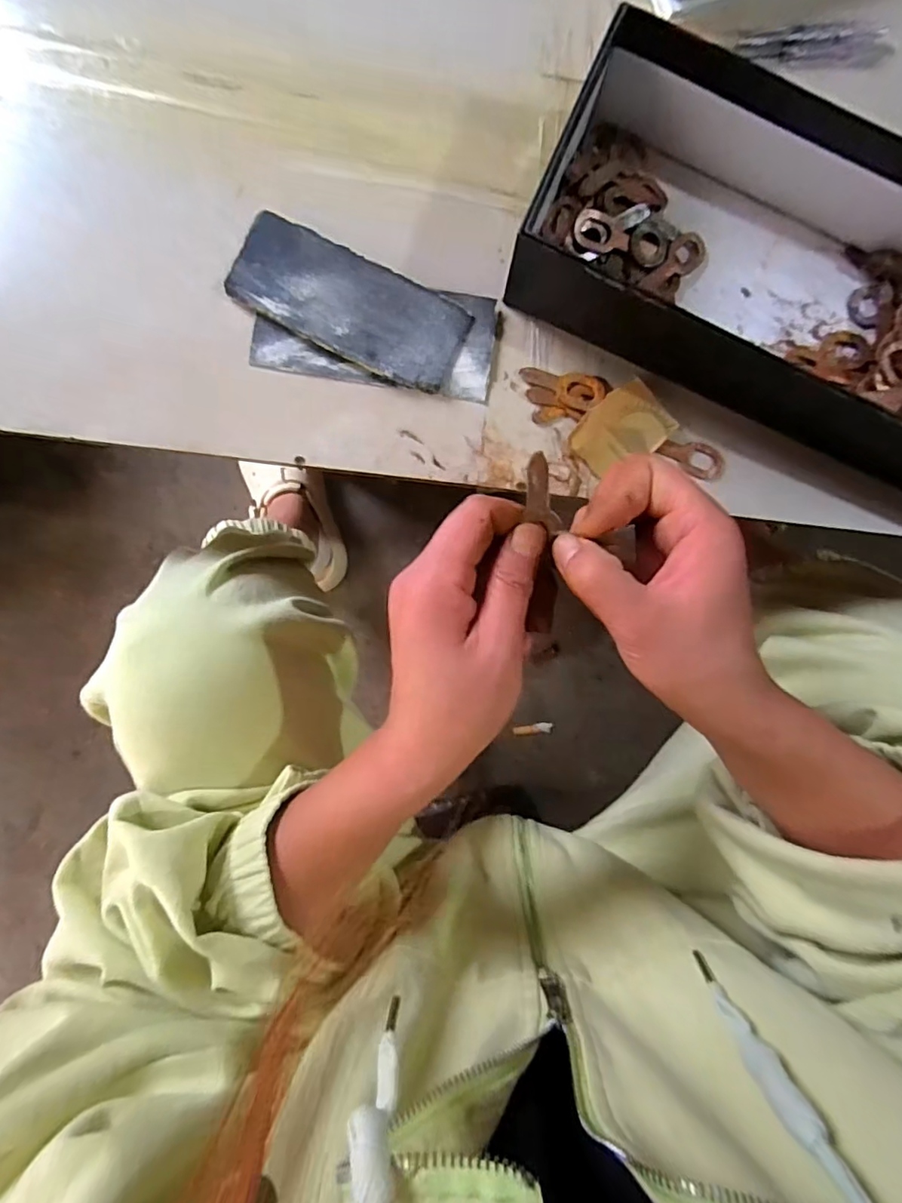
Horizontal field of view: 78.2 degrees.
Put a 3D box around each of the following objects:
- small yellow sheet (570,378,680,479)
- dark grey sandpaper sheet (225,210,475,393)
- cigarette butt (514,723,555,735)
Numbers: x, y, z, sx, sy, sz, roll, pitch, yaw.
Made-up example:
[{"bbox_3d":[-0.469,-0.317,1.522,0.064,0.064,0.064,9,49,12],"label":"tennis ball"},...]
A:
[{"bbox_3d":[0.101,-0.101,0.329,0.055,0.008,0.040,-38,92,-1],"label":"small yellow sheet"},{"bbox_3d":[-0.059,-0.172,0.323,0.134,0.007,0.055,26,90,-2],"label":"dark grey sandpaper sheet"},{"bbox_3d":[0.116,0.180,0.782,0.062,0.004,0.014,-2,91,-16],"label":"cigarette butt"}]

